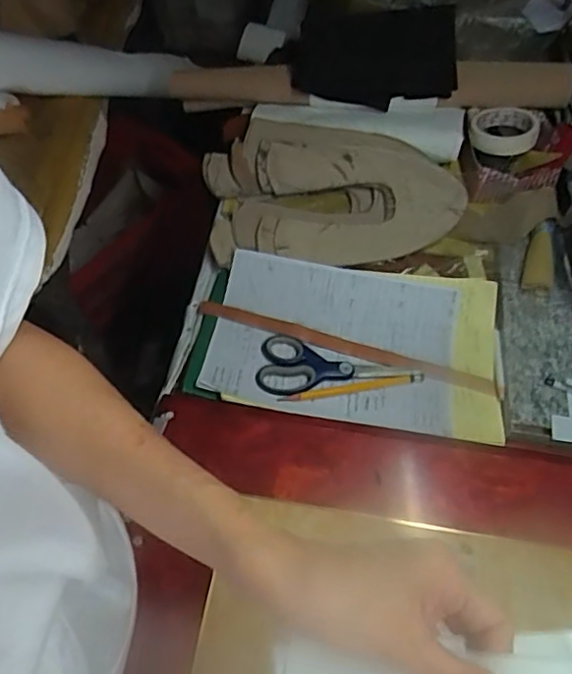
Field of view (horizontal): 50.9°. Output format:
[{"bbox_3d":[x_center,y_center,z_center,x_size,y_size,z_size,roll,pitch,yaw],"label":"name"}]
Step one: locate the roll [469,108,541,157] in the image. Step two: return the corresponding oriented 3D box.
[{"bbox_3d":[0.321,-0.304,0.887,0.094,0.026,0.093,-1,60,2],"label":"roll"}]

